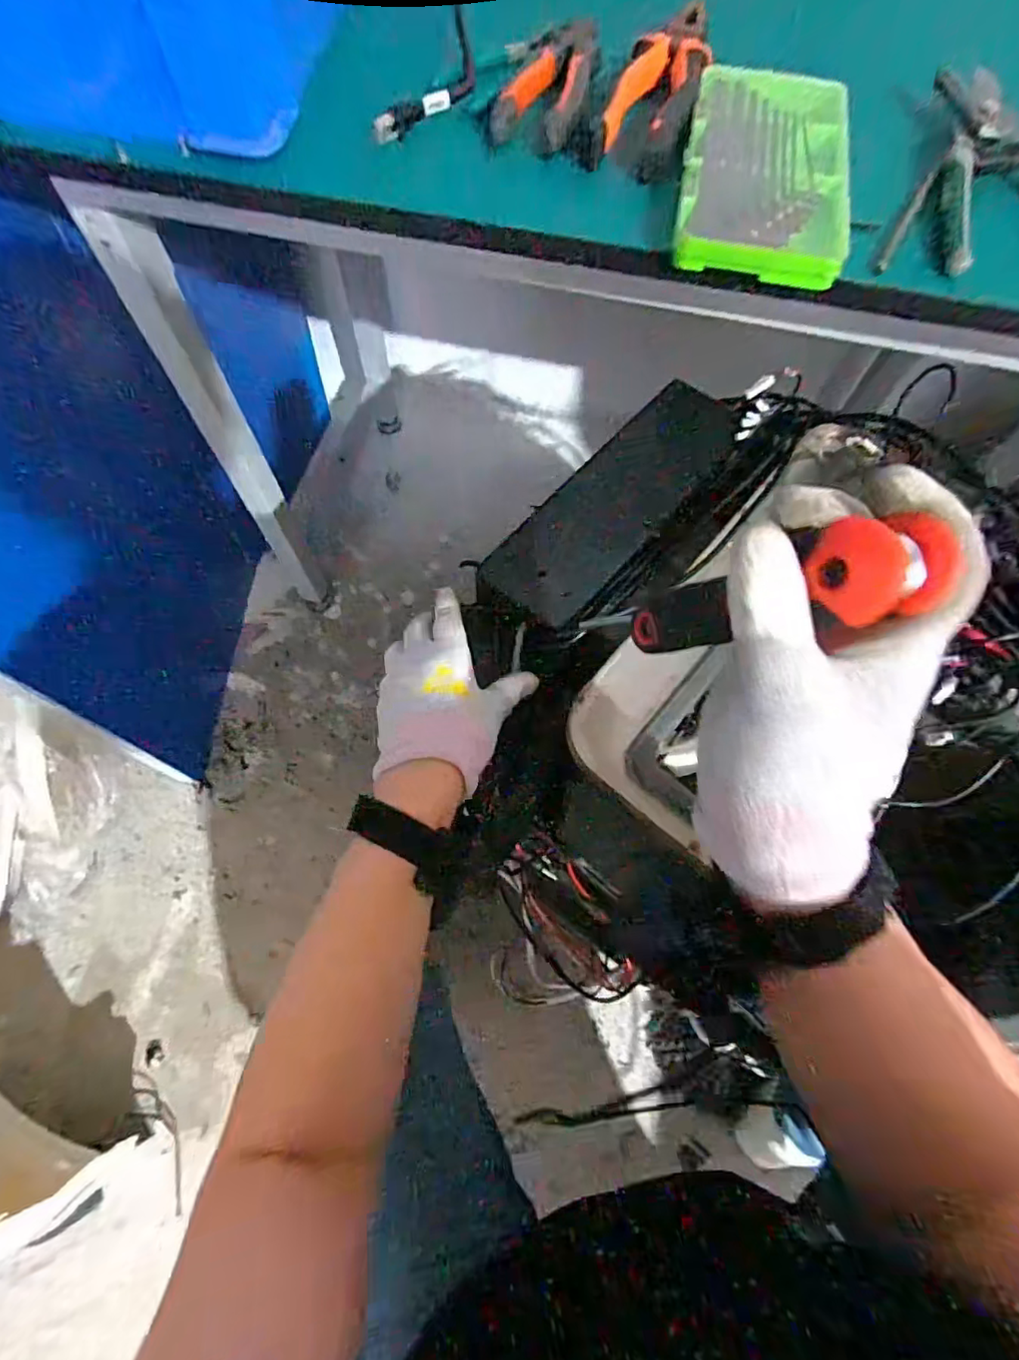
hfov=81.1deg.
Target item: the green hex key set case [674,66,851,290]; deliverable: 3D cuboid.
[{"bbox_3d":[0.160,-0.317,0.372,0.099,0.024,0.188,12,67,3],"label":"green hex key set case"}]

